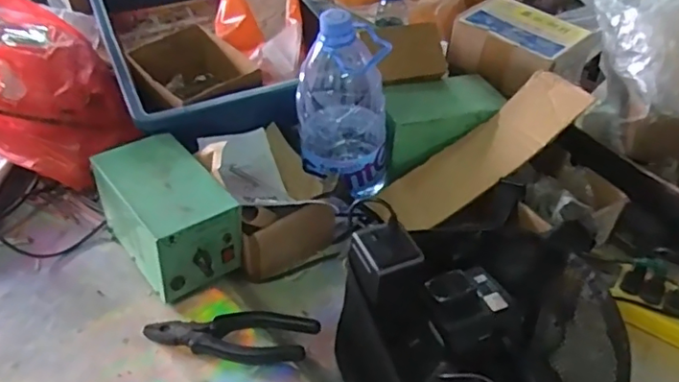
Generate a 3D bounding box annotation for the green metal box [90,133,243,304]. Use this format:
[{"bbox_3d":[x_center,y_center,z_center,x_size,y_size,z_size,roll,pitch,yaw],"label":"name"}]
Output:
[{"bbox_3d":[-0.184,0.023,0.610,0.095,0.110,0.164,-28,47,-29],"label":"green metal box"}]

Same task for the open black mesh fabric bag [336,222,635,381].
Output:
[{"bbox_3d":[0.132,0.132,0.523,0.251,0.099,0.247,22,45,25],"label":"open black mesh fabric bag"}]

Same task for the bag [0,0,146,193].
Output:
[{"bbox_3d":[-0.401,-0.141,0.737,0.187,0.183,0.290,-22,46,-25],"label":"bag"}]

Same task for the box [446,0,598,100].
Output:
[{"bbox_3d":[0.251,-0.198,0.800,0.128,0.073,0.161,-31,50,-32],"label":"box"}]

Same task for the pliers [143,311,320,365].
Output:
[{"bbox_3d":[-0.104,0.142,0.549,0.163,0.016,0.050,-1,41,-3],"label":"pliers"}]

